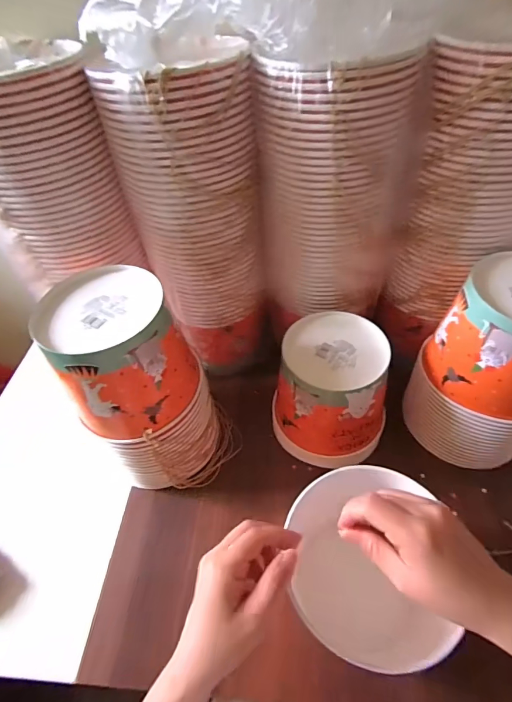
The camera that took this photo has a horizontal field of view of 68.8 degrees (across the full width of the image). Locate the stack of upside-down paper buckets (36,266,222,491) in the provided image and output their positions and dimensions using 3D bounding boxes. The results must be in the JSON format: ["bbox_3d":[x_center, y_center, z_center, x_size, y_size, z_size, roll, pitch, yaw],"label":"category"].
[{"bbox_3d":[-0.135,0.048,0.466,0.135,0.262,0.150,-28,53,-17],"label":"stack of upside-down paper buckets"}]

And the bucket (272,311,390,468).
[{"bbox_3d":[0.103,0.053,0.503,0.149,0.142,0.144,11,52,15],"label":"bucket"}]

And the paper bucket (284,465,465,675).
[{"bbox_3d":[0.123,0.241,0.409,0.160,0.175,0.164,-3,50,3],"label":"paper bucket"}]

